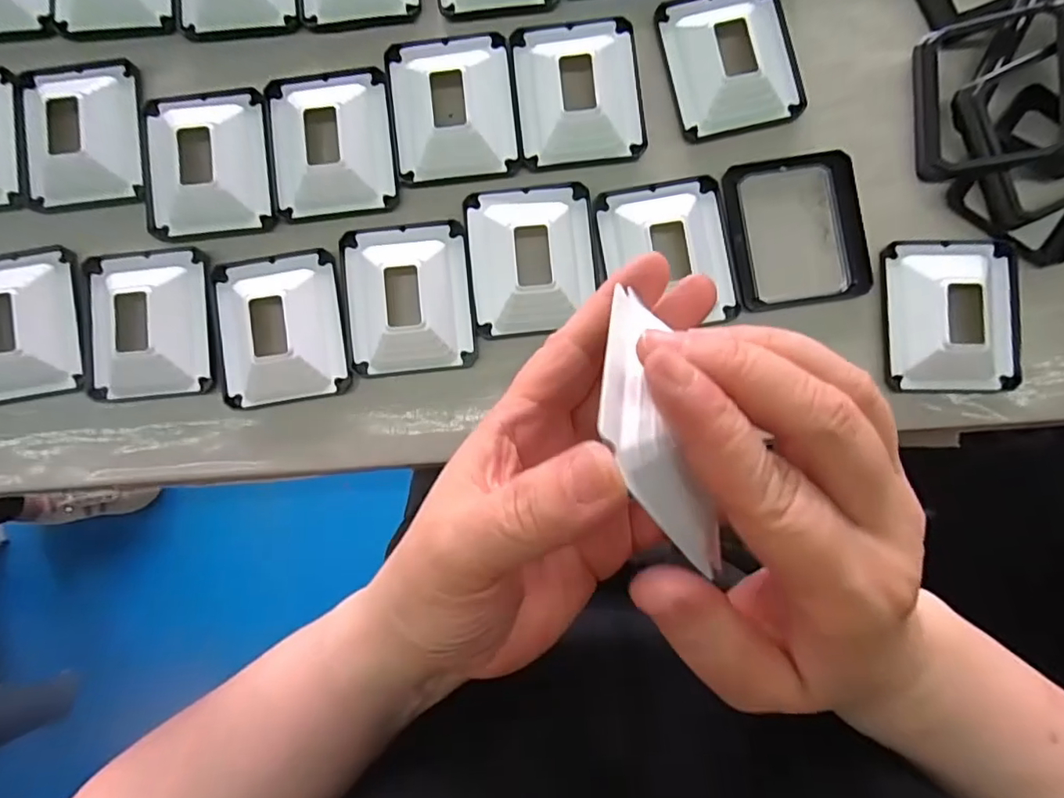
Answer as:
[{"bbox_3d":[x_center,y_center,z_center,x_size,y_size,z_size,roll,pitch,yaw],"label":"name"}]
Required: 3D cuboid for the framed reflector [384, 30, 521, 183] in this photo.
[{"bbox_3d":[-0.044,-0.161,0.302,0.067,0.012,0.081,-6,87,1],"label":"framed reflector"}]

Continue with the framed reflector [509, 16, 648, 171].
[{"bbox_3d":[0.025,-0.169,0.303,0.067,0.013,0.080,-7,87,1],"label":"framed reflector"}]

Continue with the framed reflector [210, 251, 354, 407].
[{"bbox_3d":[-0.136,-0.039,0.298,0.068,0.014,0.081,-9,87,1],"label":"framed reflector"}]

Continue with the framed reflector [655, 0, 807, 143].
[{"bbox_3d":[0.108,-0.187,0.302,0.068,0.012,0.080,-12,87,1],"label":"framed reflector"}]

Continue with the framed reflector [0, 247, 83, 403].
[{"bbox_3d":[-0.282,-0.042,0.305,0.070,0.015,0.081,-7,87,1],"label":"framed reflector"}]

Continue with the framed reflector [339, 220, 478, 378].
[{"bbox_3d":[-0.067,-0.055,0.297,0.068,0.012,0.081,-7,87,1],"label":"framed reflector"}]

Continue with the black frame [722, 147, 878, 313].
[{"bbox_3d":[0.141,-0.091,0.299,0.067,0.006,0.081,-9,87,1],"label":"black frame"}]

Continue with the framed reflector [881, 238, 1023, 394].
[{"bbox_3d":[0.219,-0.044,0.289,0.067,0.015,0.079,-2,87,2],"label":"framed reflector"}]

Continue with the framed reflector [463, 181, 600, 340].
[{"bbox_3d":[0.000,-0.075,0.296,0.067,0.014,0.079,-6,87,1],"label":"framed reflector"}]

